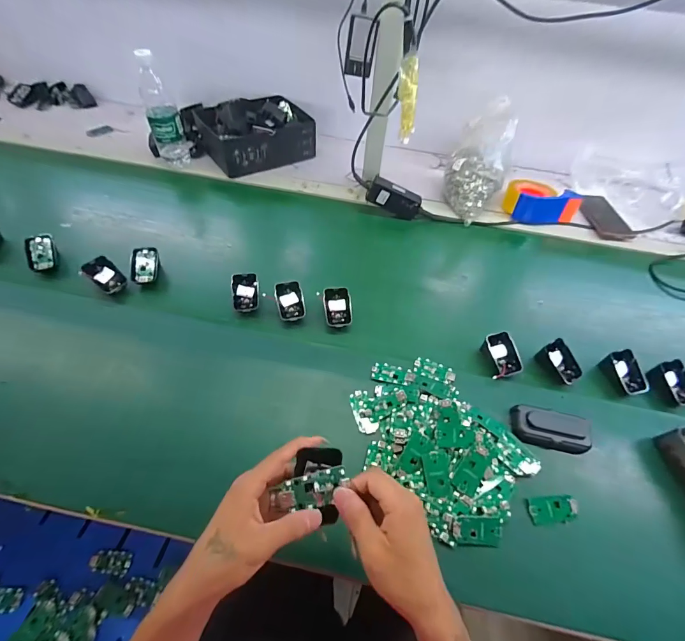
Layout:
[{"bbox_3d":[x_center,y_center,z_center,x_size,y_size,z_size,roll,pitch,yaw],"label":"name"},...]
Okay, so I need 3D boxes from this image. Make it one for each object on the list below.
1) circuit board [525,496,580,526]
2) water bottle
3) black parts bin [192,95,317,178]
[{"bbox_3d":[0.271,0.244,0.462,0.062,0.007,0.031,-5,67,1],"label":"circuit board"},{"bbox_3d":[-0.387,-0.441,0.778,0.064,0.228,0.058,-15,56,-16],"label":"water bottle"},{"bbox_3d":[-0.206,-0.460,0.888,0.252,0.091,0.181,-22,58,-21],"label":"black parts bin"}]

